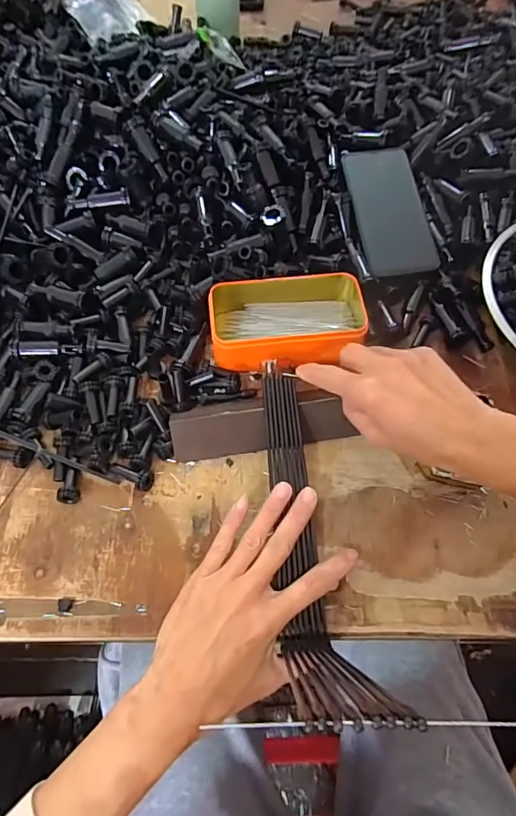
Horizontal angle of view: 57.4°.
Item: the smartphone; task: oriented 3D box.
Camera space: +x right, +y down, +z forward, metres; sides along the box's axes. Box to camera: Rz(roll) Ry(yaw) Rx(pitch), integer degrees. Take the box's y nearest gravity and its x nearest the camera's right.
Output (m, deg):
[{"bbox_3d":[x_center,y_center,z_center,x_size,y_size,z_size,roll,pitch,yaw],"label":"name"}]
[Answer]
[{"bbox_3d":[0.140,-0.212,0.500,0.074,0.012,0.157,-9,69,-5],"label":"smartphone"}]

